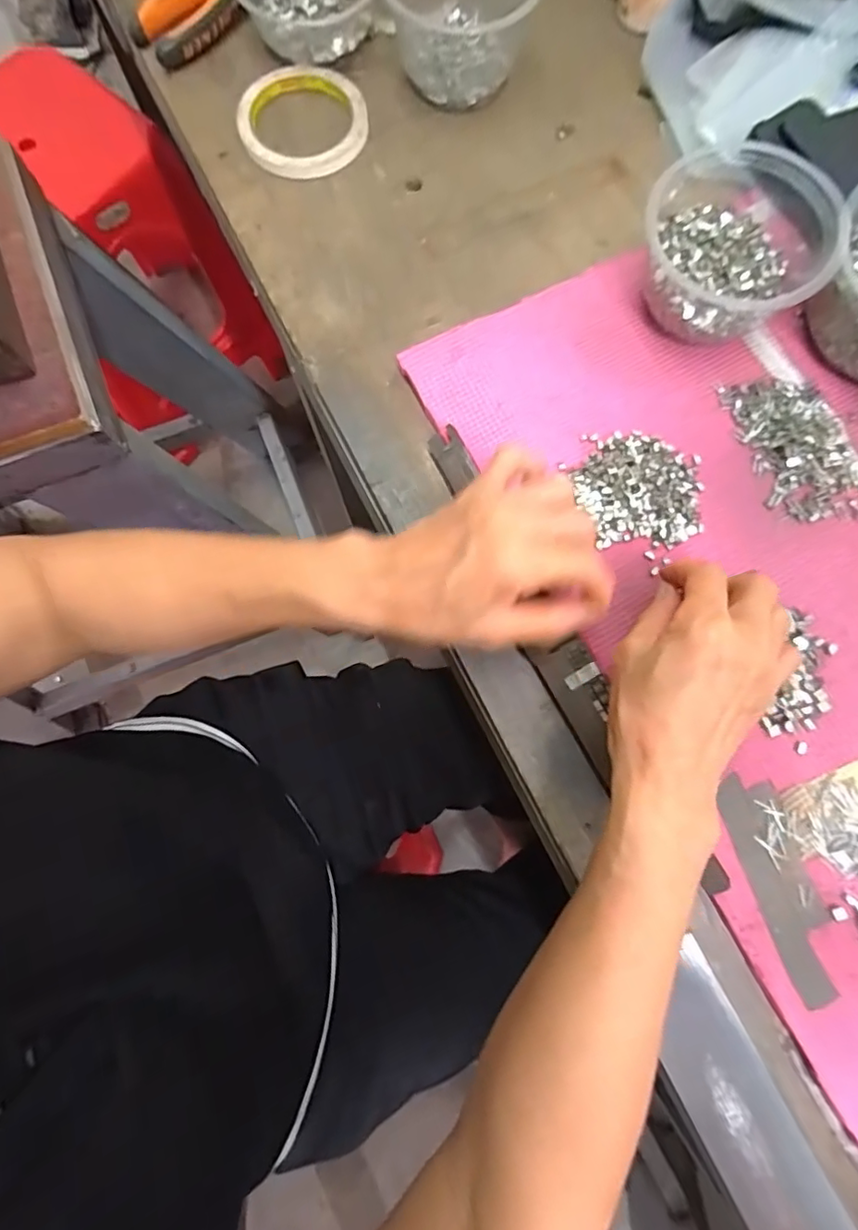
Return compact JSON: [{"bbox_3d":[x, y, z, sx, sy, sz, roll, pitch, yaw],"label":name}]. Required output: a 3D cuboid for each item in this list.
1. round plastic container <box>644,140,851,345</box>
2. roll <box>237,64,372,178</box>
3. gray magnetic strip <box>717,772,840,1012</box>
[{"bbox_3d":[0.194,-0.230,0.354,0.116,0.066,0.099,11,79,3],"label":"round plastic container"},{"bbox_3d":[-0.097,-0.384,0.423,0.096,0.014,0.096,0,79,1],"label":"roll"},{"bbox_3d":[0.192,0.154,0.307,0.019,0.004,0.121,-19,79,-3],"label":"gray magnetic strip"}]

